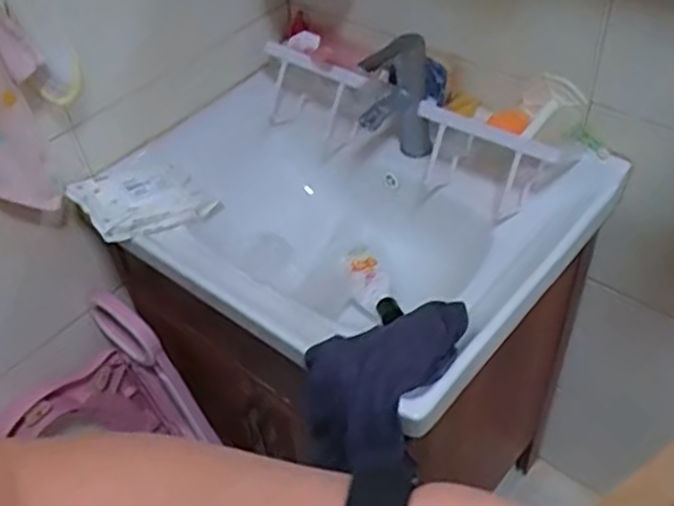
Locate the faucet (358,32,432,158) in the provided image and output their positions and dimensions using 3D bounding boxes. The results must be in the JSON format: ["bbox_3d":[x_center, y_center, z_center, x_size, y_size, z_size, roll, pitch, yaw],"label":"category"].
[{"bbox_3d":[0.080,-0.192,0.980,0.045,0.210,0.112,30,53,29],"label":"faucet"}]

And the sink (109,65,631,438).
[{"bbox_3d":[0.020,-0.028,0.961,0.555,0.174,0.420,25,51,26],"label":"sink"}]

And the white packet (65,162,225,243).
[{"bbox_3d":[-0.250,-0.074,0.948,0.182,0.038,0.094,-18,72,-43],"label":"white packet"}]

